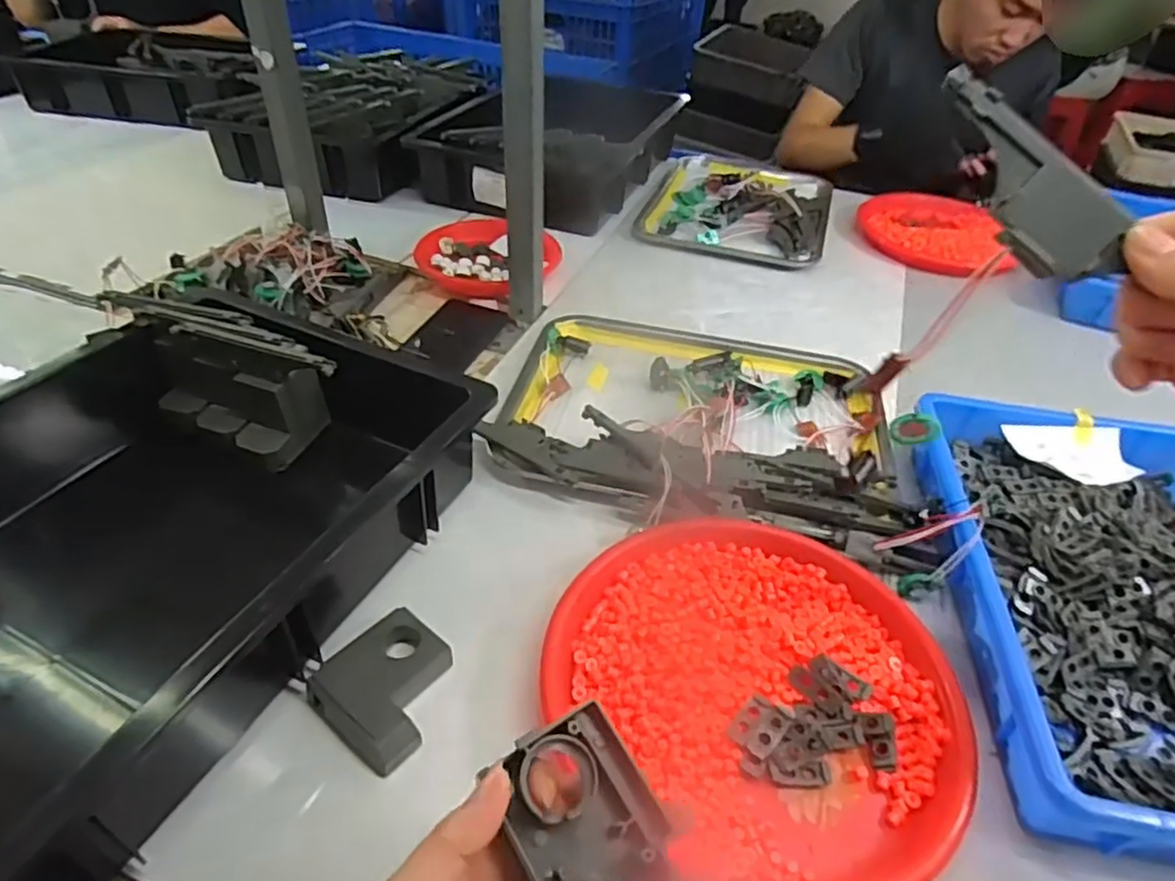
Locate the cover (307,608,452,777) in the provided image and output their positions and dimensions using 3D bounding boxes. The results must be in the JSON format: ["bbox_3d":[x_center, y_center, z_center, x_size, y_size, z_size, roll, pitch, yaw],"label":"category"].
[{"bbox_3d":[-0.125,0.152,0.427,0.083,0.018,0.079,28,47,26],"label":"cover"}]

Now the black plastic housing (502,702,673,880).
[{"bbox_3d":[-0.010,0.155,0.266,0.078,0.029,0.074,-19,82,-29],"label":"black plastic housing"}]

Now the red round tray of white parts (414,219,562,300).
[{"bbox_3d":[-0.134,-0.236,0.877,0.154,0.038,0.150,2,41,-2],"label":"red round tray of white parts"}]

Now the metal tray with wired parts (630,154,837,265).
[{"bbox_3d":[0.241,-0.384,1.069,0.272,0.043,0.365,14,42,12],"label":"metal tray with wired parts"}]

